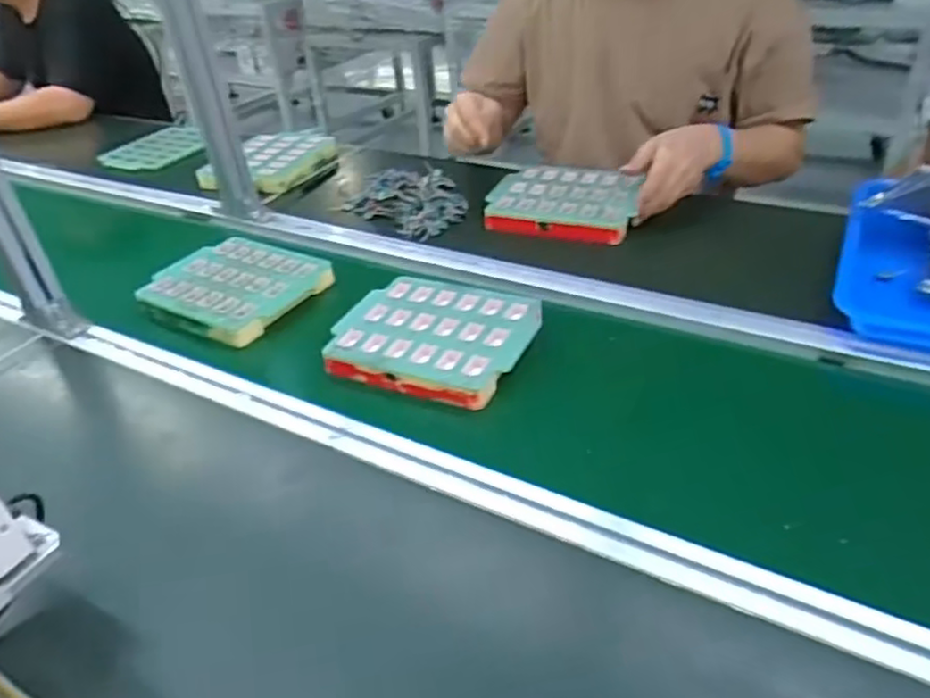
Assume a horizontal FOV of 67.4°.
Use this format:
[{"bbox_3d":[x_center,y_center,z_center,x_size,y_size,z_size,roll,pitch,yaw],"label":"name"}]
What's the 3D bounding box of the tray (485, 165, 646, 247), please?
[{"bbox_3d":[0.153,-0.229,1.053,0.216,0.030,0.203,8,38,19],"label":"tray"}]

